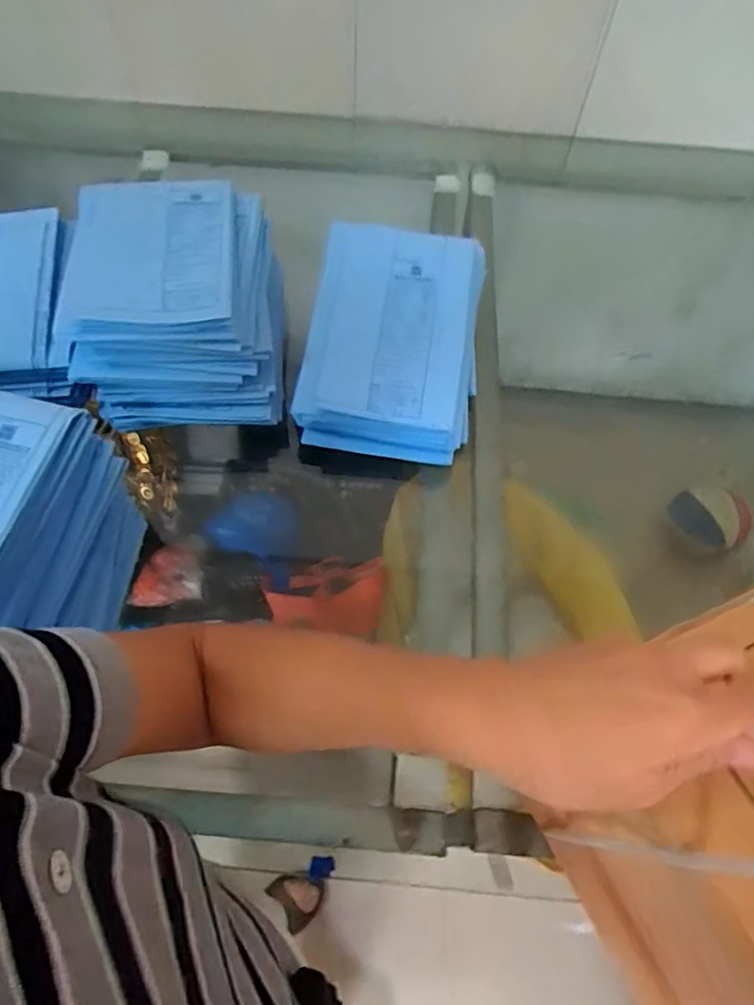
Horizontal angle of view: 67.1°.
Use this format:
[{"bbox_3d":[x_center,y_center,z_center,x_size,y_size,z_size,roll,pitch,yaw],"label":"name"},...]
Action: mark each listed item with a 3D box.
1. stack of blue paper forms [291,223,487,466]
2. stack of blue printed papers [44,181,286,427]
[{"bbox_3d":[0.030,-0.225,0.766,0.237,0.065,0.320,11,80,-4],"label":"stack of blue paper forms"},{"bbox_3d":[-0.269,-0.271,0.776,0.290,0.143,0.306,-2,59,-4],"label":"stack of blue printed papers"}]

